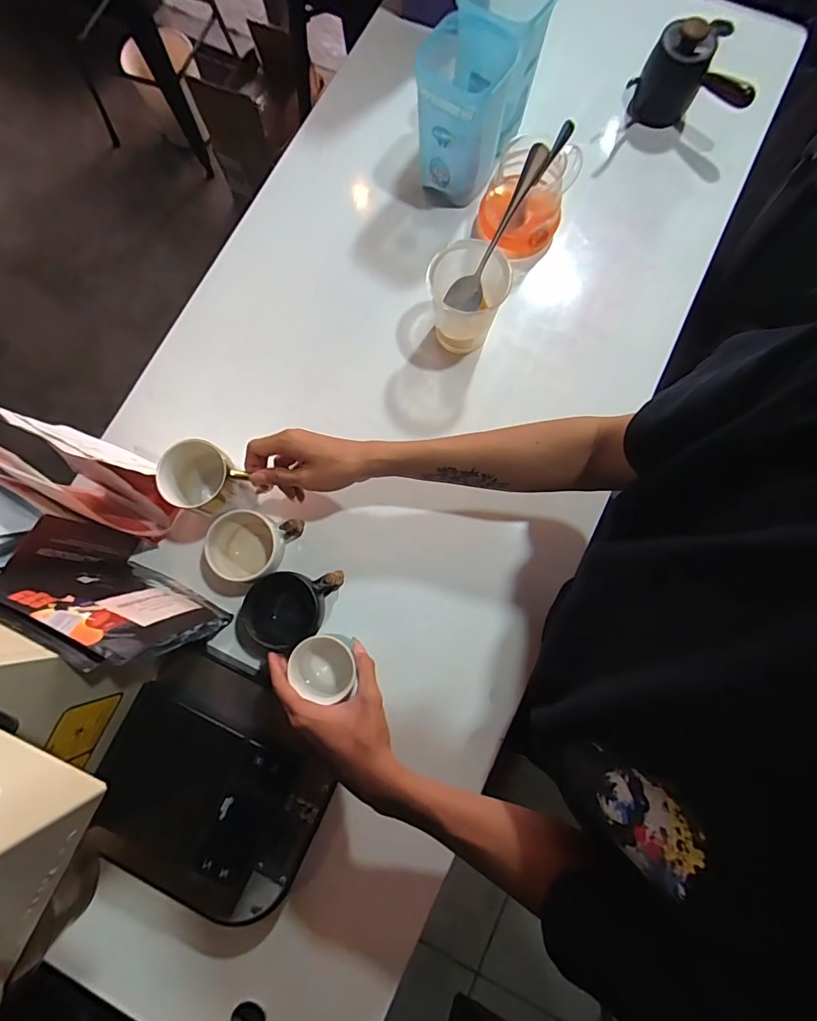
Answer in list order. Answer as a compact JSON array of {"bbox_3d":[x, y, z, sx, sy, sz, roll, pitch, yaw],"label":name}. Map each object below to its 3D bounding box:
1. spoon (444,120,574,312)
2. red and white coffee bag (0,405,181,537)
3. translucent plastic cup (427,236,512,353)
[{"bbox_3d":[0.100,-0.298,0.498,0.021,0.204,0.035,-33,78,-38],"label":"spoon"},{"bbox_3d":[-0.322,-0.037,0.480,0.101,0.182,0.075,28,81,7],"label":"red and white coffee bag"},{"bbox_3d":[0.067,-0.243,0.545,0.085,0.105,0.073,-3,79,1],"label":"translucent plastic cup"}]

